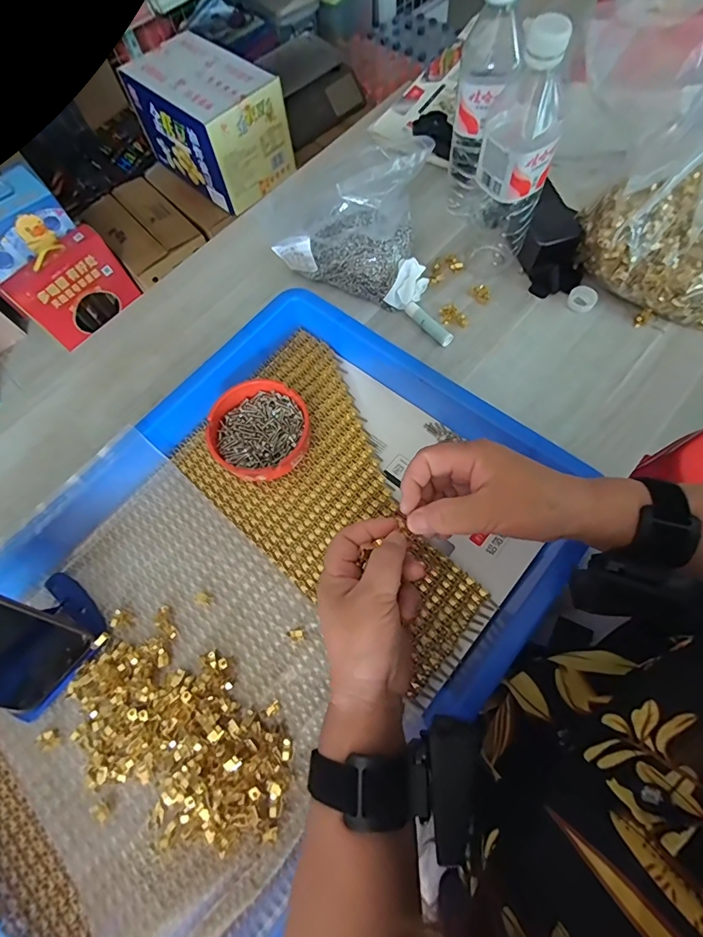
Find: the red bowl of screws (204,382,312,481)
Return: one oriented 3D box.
[{"bbox_3d":[-0.091,-0.033,0.427,0.096,0.035,0.102,-2,68,4],"label":"red bowl of screws"}]

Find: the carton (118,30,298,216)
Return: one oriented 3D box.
[{"bbox_3d":[-0.431,-1.069,1.340,0.416,0.286,0.284,42,77,18],"label":"carton"}]

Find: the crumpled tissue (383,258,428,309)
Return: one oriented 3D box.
[{"bbox_3d":[0.068,-0.219,0.507,0.030,0.038,0.053,36,75,17],"label":"crumpled tissue"}]

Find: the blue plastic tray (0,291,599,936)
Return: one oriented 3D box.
[{"bbox_3d":[-0.096,0.120,0.362,0.382,0.077,0.557,38,76,18],"label":"blue plastic tray"}]

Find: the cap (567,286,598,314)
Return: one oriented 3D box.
[{"bbox_3d":[0.273,-0.201,0.505,0.031,0.012,0.030,-2,68,4],"label":"cap"}]

